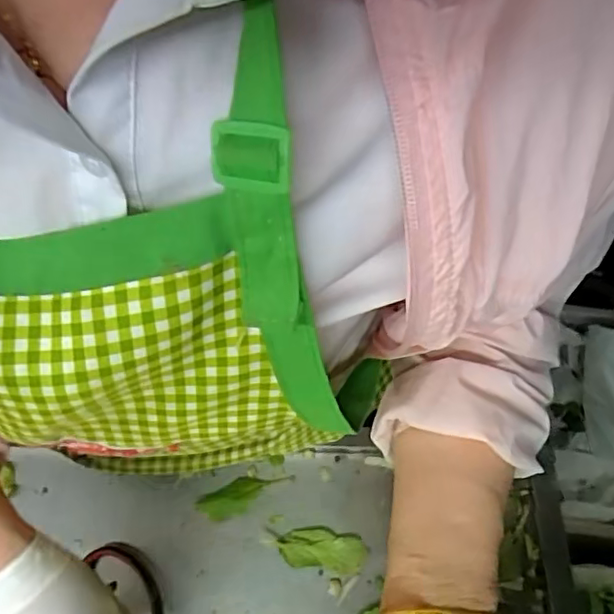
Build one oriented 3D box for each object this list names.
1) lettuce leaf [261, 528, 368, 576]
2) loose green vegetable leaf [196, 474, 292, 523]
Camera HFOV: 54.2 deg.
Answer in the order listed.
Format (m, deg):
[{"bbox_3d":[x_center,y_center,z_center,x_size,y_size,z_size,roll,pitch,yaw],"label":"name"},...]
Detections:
[{"bbox_3d":[0.005,0.189,0.469,0.082,0.011,0.030,9,61,6],"label":"lettuce leaf"},{"bbox_3d":[-0.050,0.150,0.486,0.078,0.020,0.028,-18,61,-23],"label":"loose green vegetable leaf"}]

